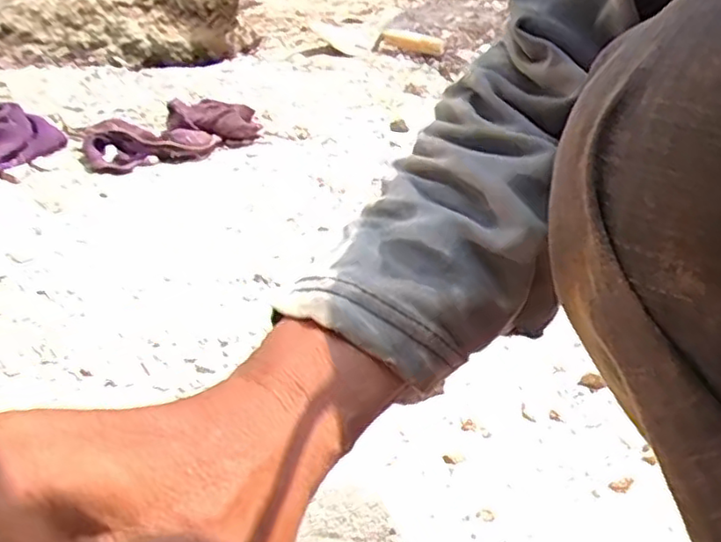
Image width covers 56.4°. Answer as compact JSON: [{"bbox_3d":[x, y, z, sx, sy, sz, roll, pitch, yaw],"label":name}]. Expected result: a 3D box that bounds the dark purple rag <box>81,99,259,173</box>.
[{"bbox_3d":[-0.254,-0.179,0.889,0.225,0.048,0.122,-27,39,-34],"label":"dark purple rag"}]

